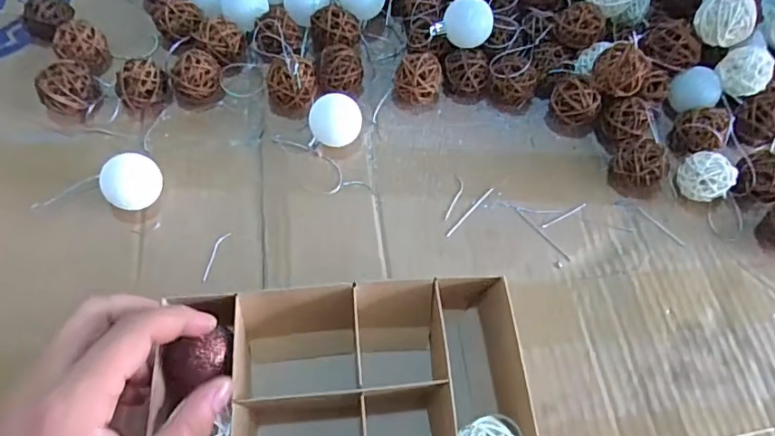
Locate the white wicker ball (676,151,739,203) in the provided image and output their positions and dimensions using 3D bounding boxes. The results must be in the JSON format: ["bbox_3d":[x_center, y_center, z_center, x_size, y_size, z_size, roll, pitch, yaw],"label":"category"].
[{"bbox_3d":[0.235,-0.028,0.402,0.030,0.033,0.035,-32,69,-18],"label":"white wicker ball"}]

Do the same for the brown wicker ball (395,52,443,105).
[{"bbox_3d":[0.025,-0.109,0.430,0.036,0.037,0.035,2,62,-3],"label":"brown wicker ball"}]

